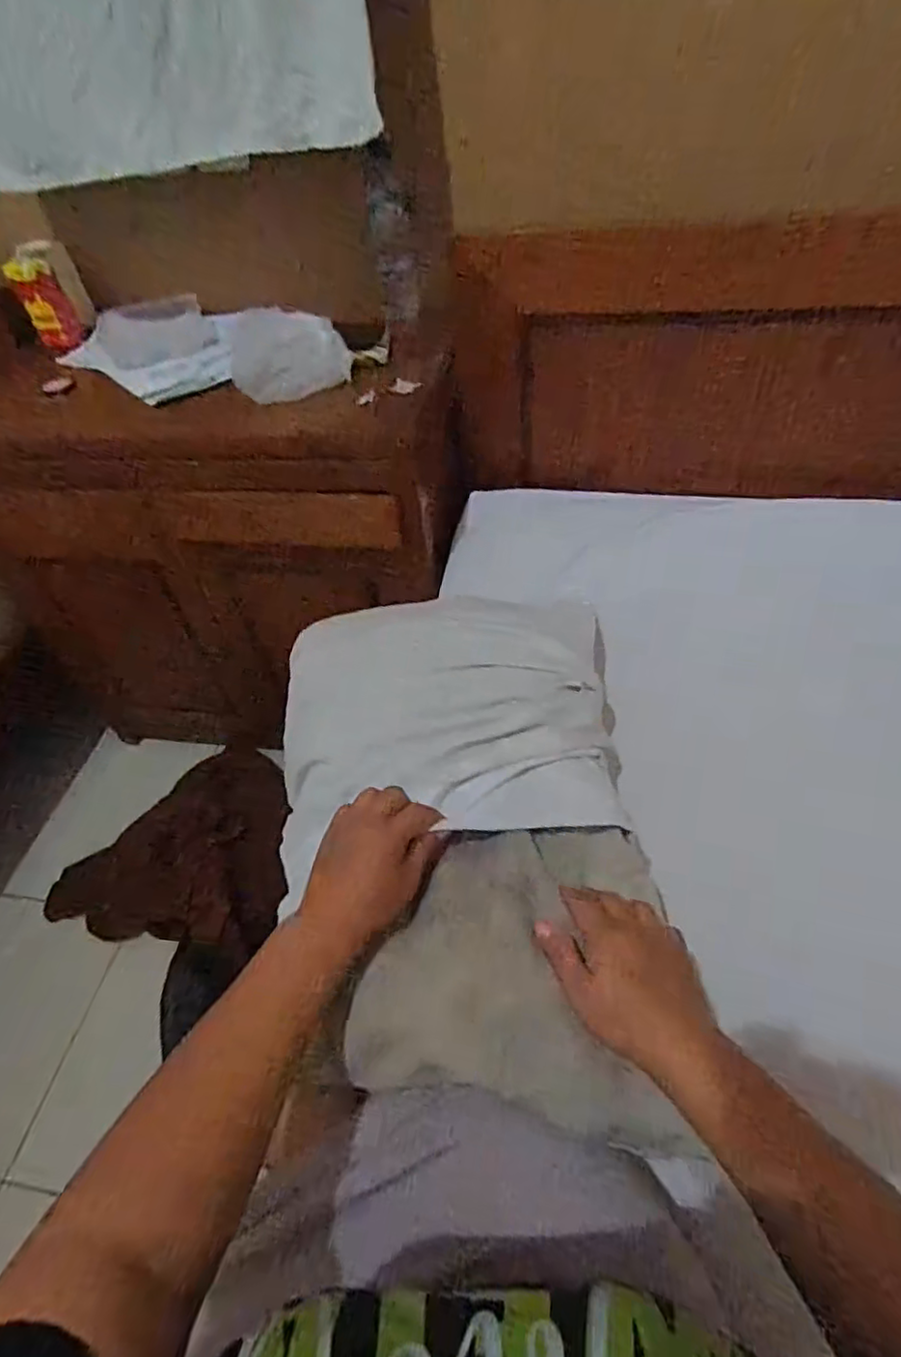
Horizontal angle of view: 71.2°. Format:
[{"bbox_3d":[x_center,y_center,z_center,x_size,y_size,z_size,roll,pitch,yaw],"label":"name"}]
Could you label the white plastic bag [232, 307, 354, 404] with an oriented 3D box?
[{"bbox_3d":[-0.228,-0.461,0.891,0.161,0.099,0.070,-17,48,-9],"label":"white plastic bag"}]

